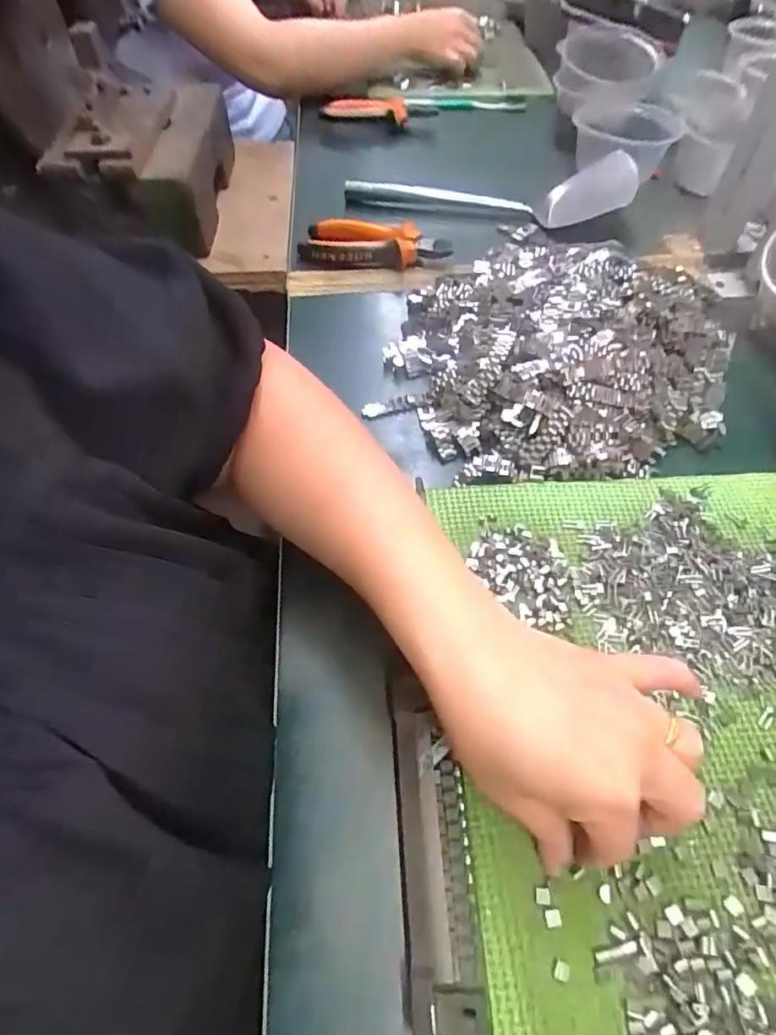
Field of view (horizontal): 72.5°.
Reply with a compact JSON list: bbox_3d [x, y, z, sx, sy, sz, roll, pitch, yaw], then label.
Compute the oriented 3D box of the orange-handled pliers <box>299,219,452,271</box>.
[{"bbox_3d":[-0.014,-0.274,0.523,0.147,0.020,0.056,8,57,5],"label":"orange-handled pliers"}]

